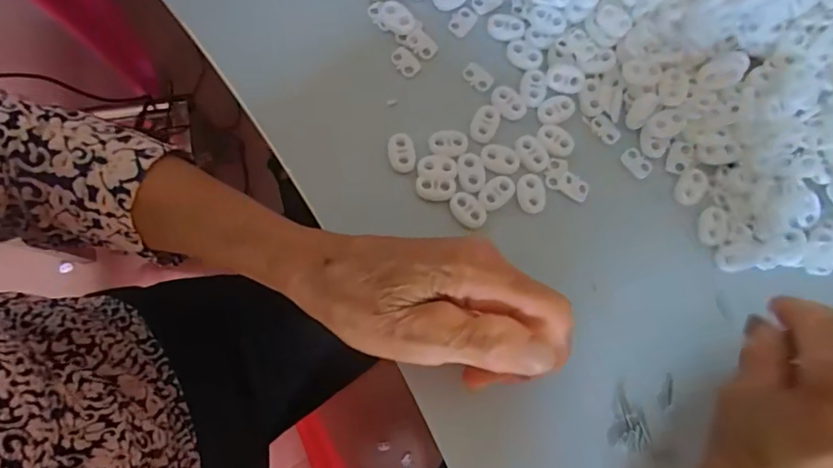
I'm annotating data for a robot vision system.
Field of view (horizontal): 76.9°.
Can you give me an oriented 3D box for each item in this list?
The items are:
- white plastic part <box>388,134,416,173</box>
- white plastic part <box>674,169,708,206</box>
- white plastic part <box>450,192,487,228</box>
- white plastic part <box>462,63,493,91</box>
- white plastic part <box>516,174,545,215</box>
[{"bbox_3d":[-0.008,-0.045,0.293,0.015,0.004,0.021,-9,80,-2],"label":"white plastic part"},{"bbox_3d":[0.156,-0.027,0.296,0.015,0.004,0.022,25,81,4],"label":"white plastic part"},{"bbox_3d":[0.029,-0.013,0.289,0.015,0.004,0.022,-42,83,-7],"label":"white plastic part"},{"bbox_3d":[0.036,-0.091,0.304,0.018,0.004,0.011,42,82,6],"label":"white plastic part"},{"bbox_3d":[0.064,-0.022,0.292,0.016,0.004,0.021,-7,80,-2],"label":"white plastic part"}]

